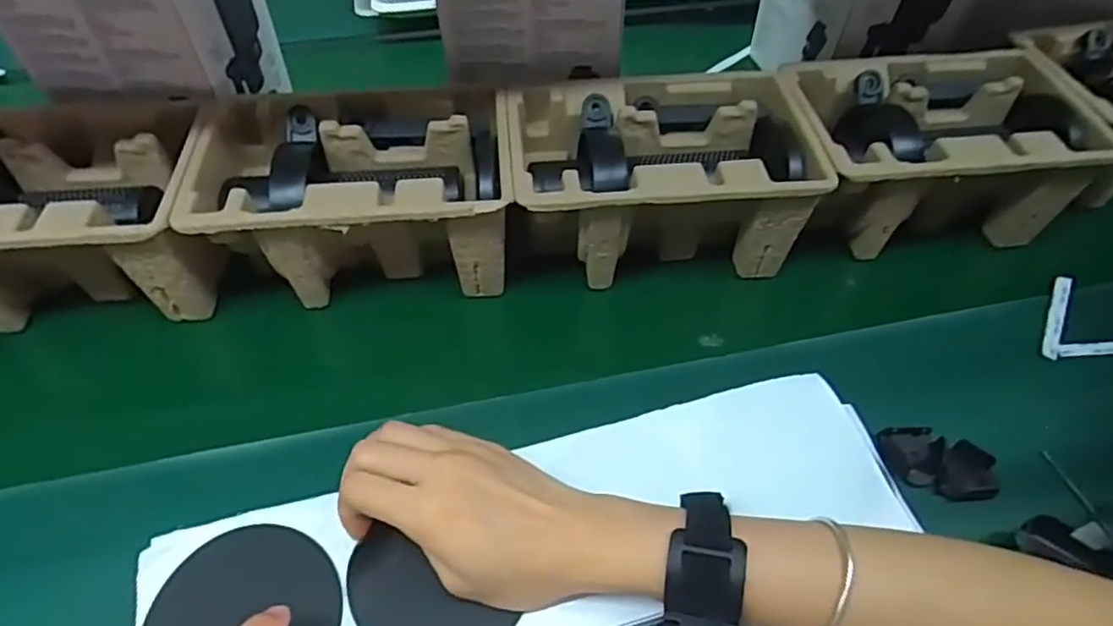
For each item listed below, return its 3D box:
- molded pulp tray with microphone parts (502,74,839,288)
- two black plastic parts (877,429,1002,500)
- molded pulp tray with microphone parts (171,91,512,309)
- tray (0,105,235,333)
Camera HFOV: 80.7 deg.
[{"bbox_3d":[0.075,-0.108,0.528,0.229,0.098,0.156,-4,52,-5],"label":"molded pulp tray with microphone parts"},{"bbox_3d":[0.246,0.097,0.425,0.069,0.014,0.038,21,54,13],"label":"two black plastic parts"},{"bbox_3d":[-0.148,-0.091,0.511,0.230,0.097,0.147,-2,52,-4],"label":"molded pulp tray with microphone parts"},{"bbox_3d":[-0.373,-0.069,0.491,0.227,0.099,0.138,-4,52,-6],"label":"tray"}]

